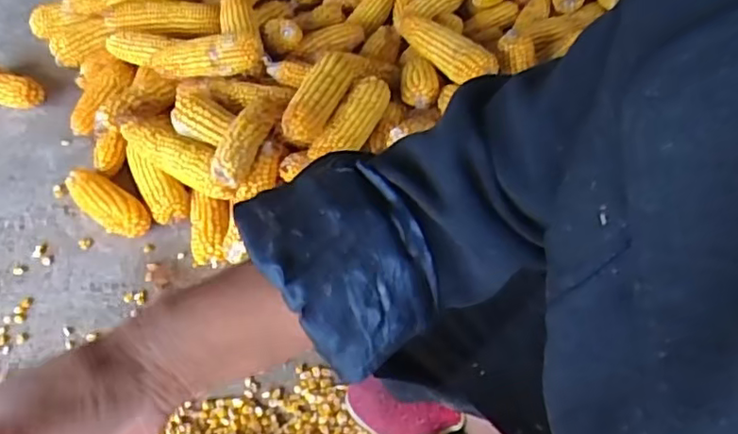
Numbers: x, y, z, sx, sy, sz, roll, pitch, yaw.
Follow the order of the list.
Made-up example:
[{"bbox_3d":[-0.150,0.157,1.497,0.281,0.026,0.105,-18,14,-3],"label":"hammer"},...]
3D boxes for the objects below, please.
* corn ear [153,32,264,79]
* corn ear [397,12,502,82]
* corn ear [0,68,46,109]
[{"bbox_3d":[-0.222,-0.218,0.840,0.148,0.053,0.042,1,57,-4],"label":"corn ear"},{"bbox_3d":[0.105,-0.257,0.924,0.054,0.048,0.214,-22,42,-18],"label":"corn ear"},{"bbox_3d":[-0.526,-0.188,0.893,0.123,0.047,0.049,26,59,11],"label":"corn ear"}]

